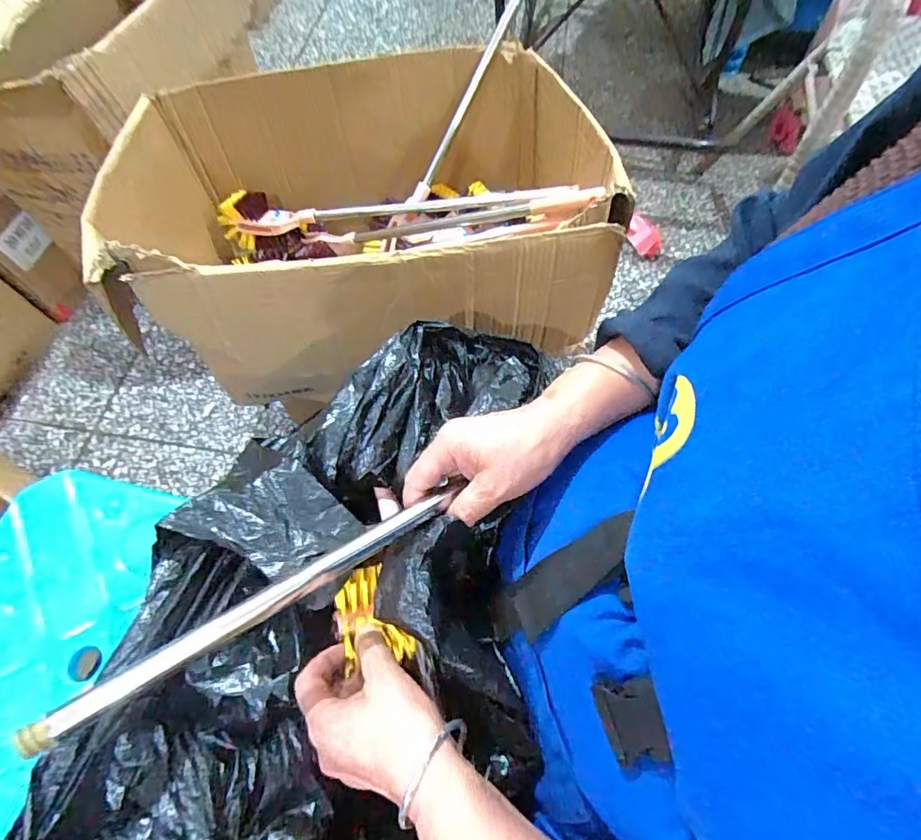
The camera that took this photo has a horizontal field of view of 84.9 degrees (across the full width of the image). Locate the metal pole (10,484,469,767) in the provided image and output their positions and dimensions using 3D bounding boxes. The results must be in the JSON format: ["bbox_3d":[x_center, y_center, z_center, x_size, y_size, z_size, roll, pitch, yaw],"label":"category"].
[{"bbox_3d":[-0.101,0.100,0.289,0.243,0.012,0.013,-25,62,-31],"label":"metal pole"}]

